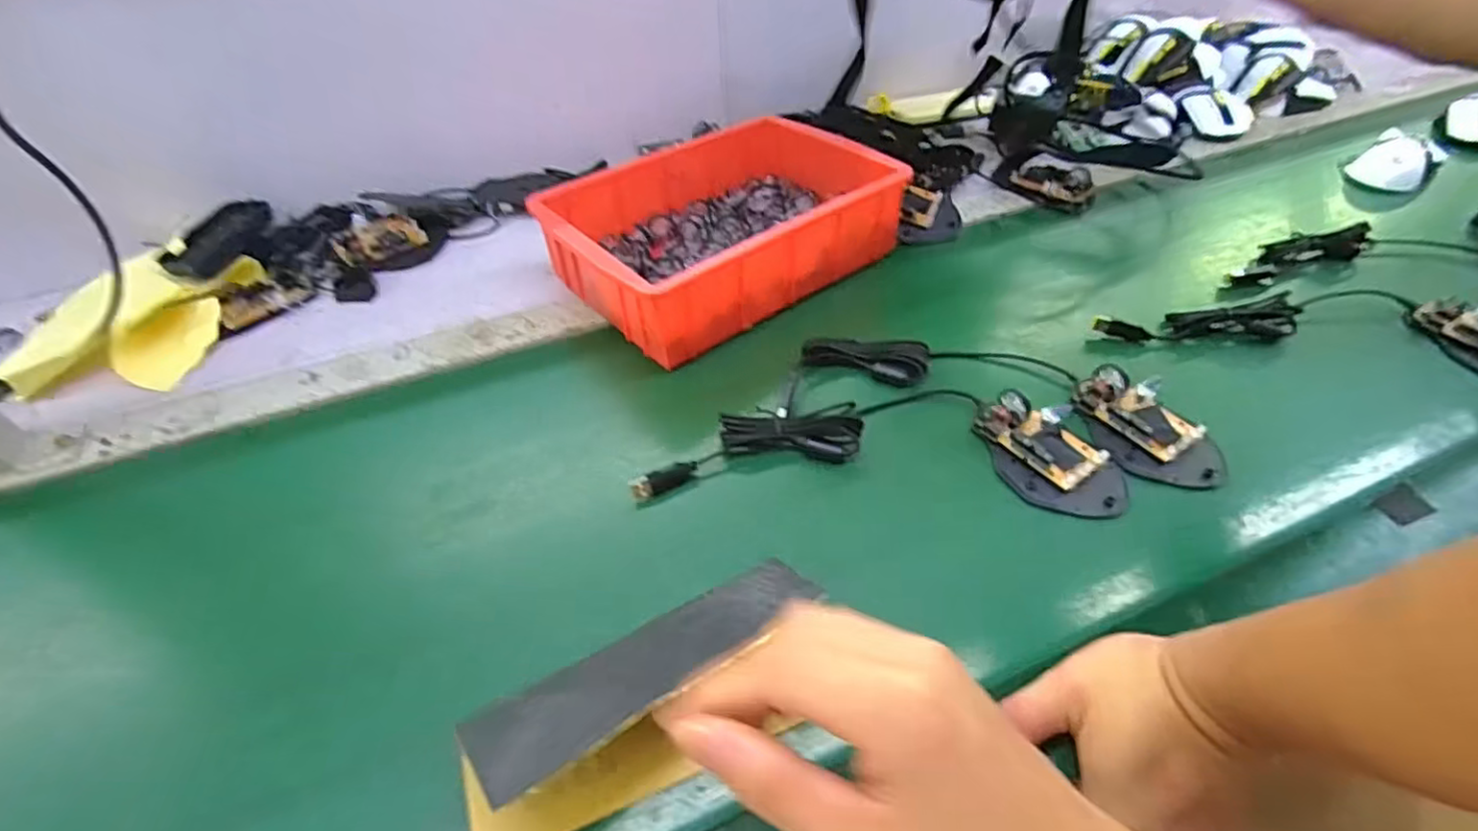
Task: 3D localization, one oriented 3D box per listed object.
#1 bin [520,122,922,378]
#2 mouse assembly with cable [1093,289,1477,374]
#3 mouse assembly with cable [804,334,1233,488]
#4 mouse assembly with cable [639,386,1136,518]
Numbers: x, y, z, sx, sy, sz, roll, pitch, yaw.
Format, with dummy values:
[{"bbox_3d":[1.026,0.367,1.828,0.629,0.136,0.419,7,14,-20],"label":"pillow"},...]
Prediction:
[{"bbox_3d":[-0.013,-0.175,0.610,0.276,0.081,0.194,-30,53,-25],"label":"bin"},{"bbox_3d":[0.476,-0.088,0.556,0.342,0.019,0.114,8,46,9],"label":"mouse assembly with cable"},{"bbox_3d":[0.203,-0.031,0.506,0.292,0.026,0.090,19,50,19],"label":"mouse assembly with cable"},{"bbox_3d":[0.097,0.015,0.466,0.318,0.028,0.104,2,46,4],"label":"mouse assembly with cable"}]

